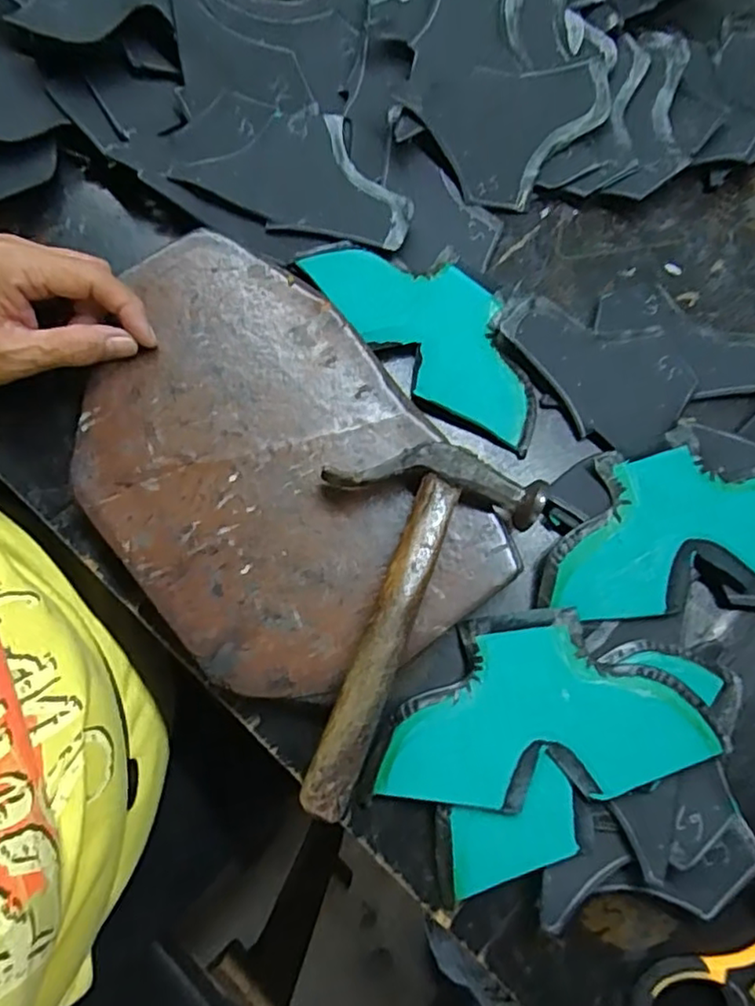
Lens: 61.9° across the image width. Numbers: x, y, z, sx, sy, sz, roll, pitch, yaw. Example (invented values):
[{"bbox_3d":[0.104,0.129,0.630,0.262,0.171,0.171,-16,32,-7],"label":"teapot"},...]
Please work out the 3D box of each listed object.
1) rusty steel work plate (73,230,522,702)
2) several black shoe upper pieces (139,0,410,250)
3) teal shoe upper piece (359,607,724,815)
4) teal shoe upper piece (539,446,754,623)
[{"bbox_3d":[-0.067,-0.024,0.342,0.169,0.008,0.263,-34,78,-11],"label":"rusty steel work plate"},{"bbox_3d":[-0.060,-0.244,0.395,0.156,0.023,0.163,4,82,-4],"label":"several black shoe upper pieces"},{"bbox_3d":[0.076,0.102,0.317,0.163,0.019,0.087,-8,74,-4],"label":"teal shoe upper piece"},{"bbox_3d":[0.165,0.015,0.342,0.154,0.005,0.086,-4,79,-1],"label":"teal shoe upper piece"}]

